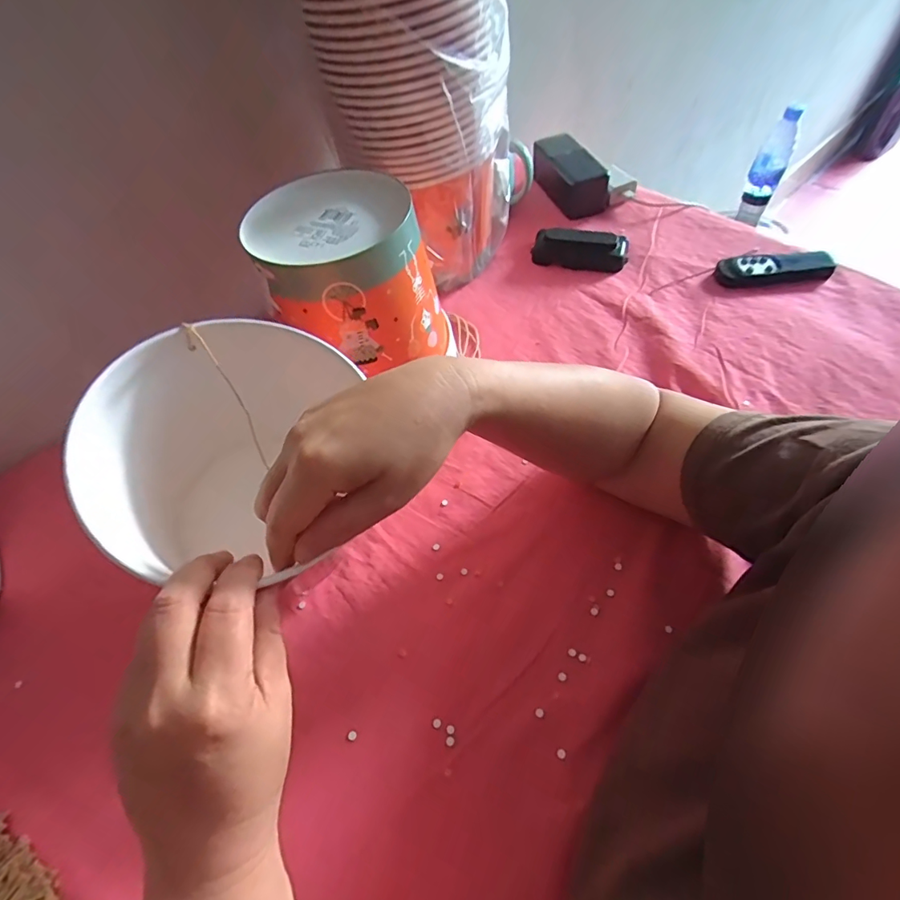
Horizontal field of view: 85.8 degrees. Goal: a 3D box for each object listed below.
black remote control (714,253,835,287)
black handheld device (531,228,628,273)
[{"bbox_3d":[0.346,-0.193,0.517,0.118,0.021,0.031,2,57,6],"label":"black remote control"},{"bbox_3d":[0.150,-0.233,0.559,0.104,0.027,0.042,12,58,12],"label":"black handheld device"}]

